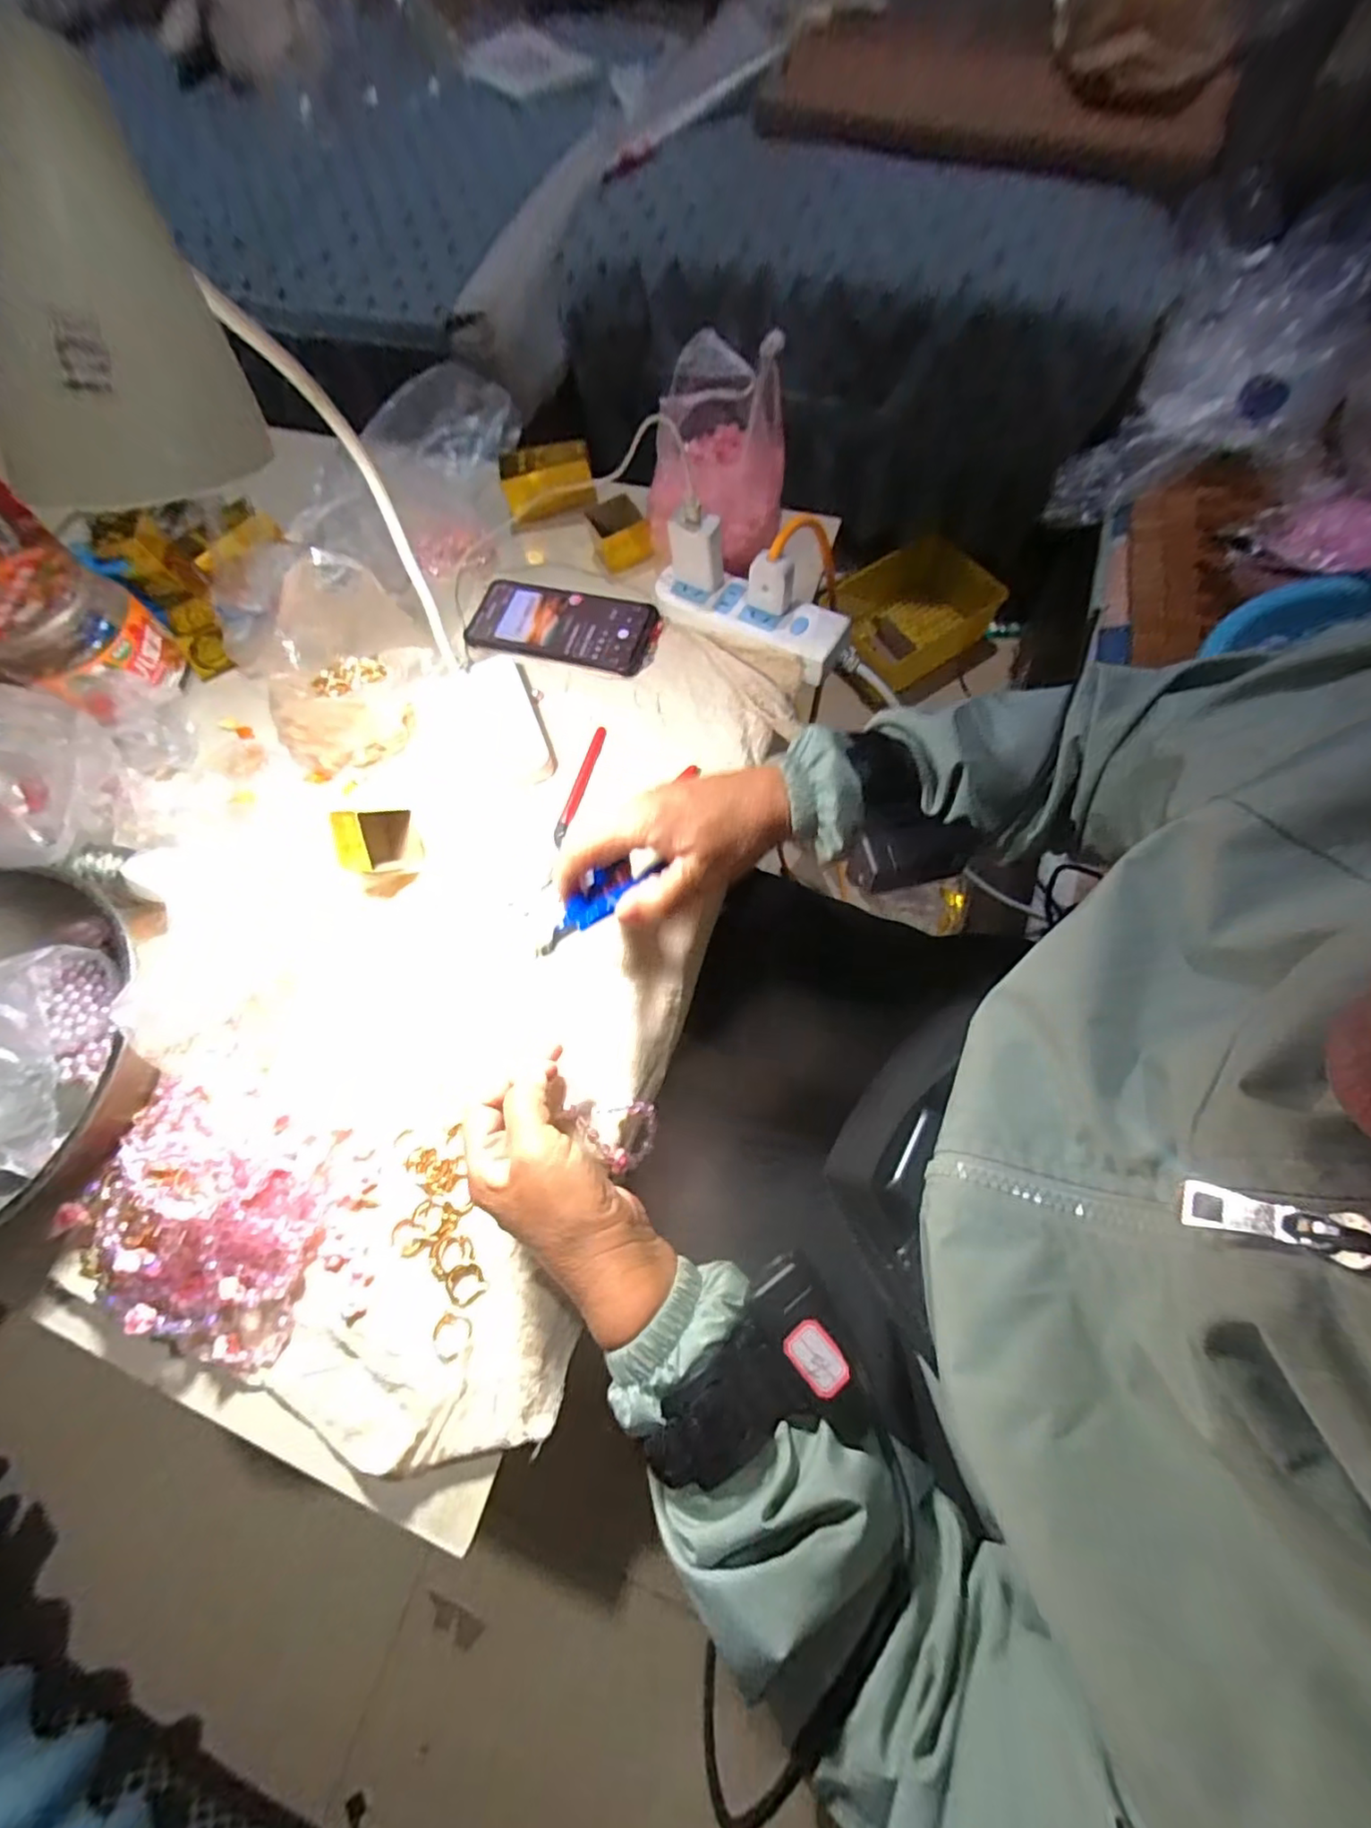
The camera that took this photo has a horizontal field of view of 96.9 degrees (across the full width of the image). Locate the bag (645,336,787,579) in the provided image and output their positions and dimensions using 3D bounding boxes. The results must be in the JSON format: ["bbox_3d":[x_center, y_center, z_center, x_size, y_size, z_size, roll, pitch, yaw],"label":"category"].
[{"bbox_3d":[0.020,-0.362,0.483,0.095,0.159,0.105,-29,70,-6],"label":"bag"}]

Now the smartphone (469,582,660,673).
[{"bbox_3d":[-0.108,-0.257,0.537,0.169,0.008,0.081,15,73,6],"label":"smartphone"}]

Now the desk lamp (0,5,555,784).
[{"bbox_3d":[-0.170,-0.170,0.322,0.108,0.343,0.169,-24,69,-4],"label":"desk lamp"}]

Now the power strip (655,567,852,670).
[{"bbox_3d":[0.055,-0.251,0.510,0.167,0.028,0.049,27,75,10],"label":"power strip"}]

